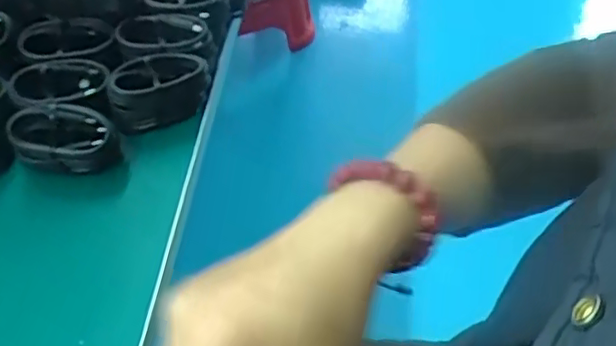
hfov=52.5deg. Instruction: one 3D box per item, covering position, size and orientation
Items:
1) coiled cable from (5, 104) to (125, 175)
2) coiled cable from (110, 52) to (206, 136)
[{"bbox_3d":[-0.173,-0.023,0.444,0.068,0.049,0.033,-9,56,-3],"label":"coiled cable"},{"bbox_3d":[-0.112,-0.064,0.470,0.073,0.044,0.034,-19,57,-10],"label":"coiled cable"}]

